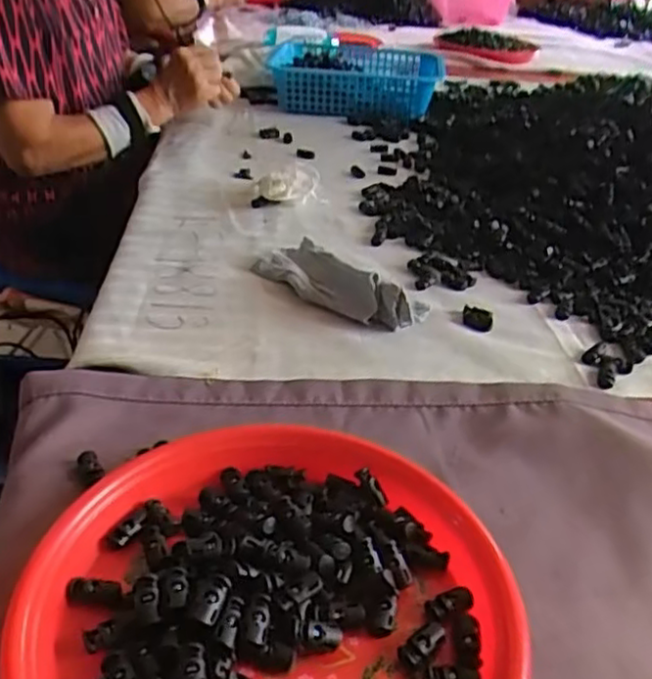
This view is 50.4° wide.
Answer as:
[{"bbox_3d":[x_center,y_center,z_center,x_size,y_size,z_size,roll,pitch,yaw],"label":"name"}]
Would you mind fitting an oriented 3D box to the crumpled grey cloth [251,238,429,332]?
[{"bbox_3d":[0.011,-0.064,0.669,0.183,0.042,0.077,27,40,29],"label":"crumpled grey cloth"}]

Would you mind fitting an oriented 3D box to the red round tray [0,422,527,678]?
[{"bbox_3d":[-0.026,0.141,0.371,0.242,0.031,0.246,3,34,-2],"label":"red round tray"}]

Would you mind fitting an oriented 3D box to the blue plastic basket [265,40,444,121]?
[{"bbox_3d":[0.052,-0.462,1.229,0.294,0.076,0.216,7,34,4],"label":"blue plastic basket"}]

